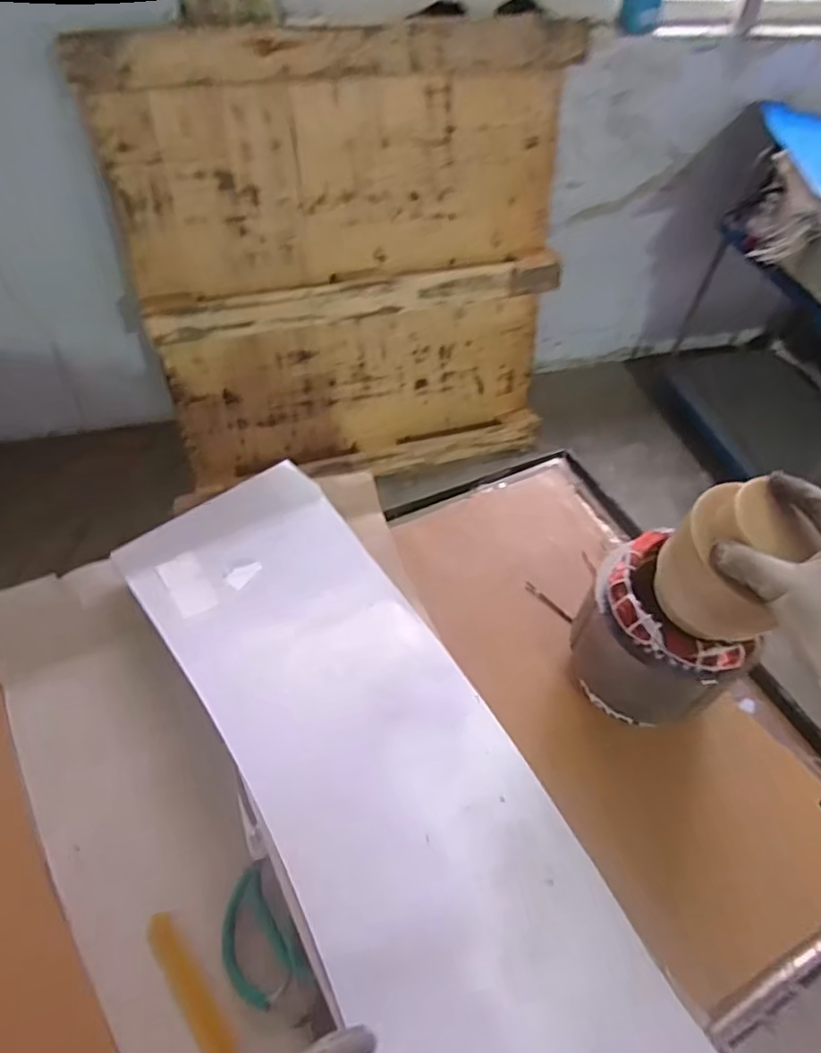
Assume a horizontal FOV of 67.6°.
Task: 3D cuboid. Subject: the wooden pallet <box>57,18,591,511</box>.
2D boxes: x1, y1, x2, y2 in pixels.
[{"bbox_3d":[-0.132,-0.627,1.624,1.090,1.081,0.197,-12,41,-13],"label":"wooden pallet"}]

